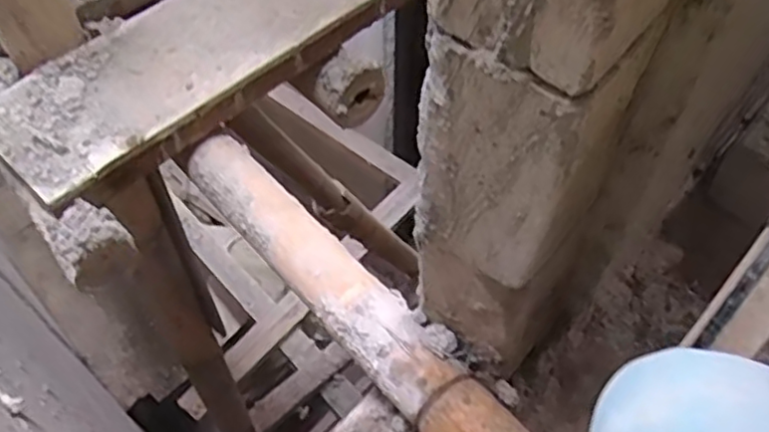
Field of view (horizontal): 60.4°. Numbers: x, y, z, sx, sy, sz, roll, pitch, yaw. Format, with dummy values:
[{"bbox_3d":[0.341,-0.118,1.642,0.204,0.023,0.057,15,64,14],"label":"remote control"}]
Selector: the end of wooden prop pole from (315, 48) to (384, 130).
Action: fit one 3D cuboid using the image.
[{"bbox_3d":[-0.048,-0.178,0.909,0.085,0.102,0.056,-34,61,-21],"label":"end of wooden prop pole"}]

